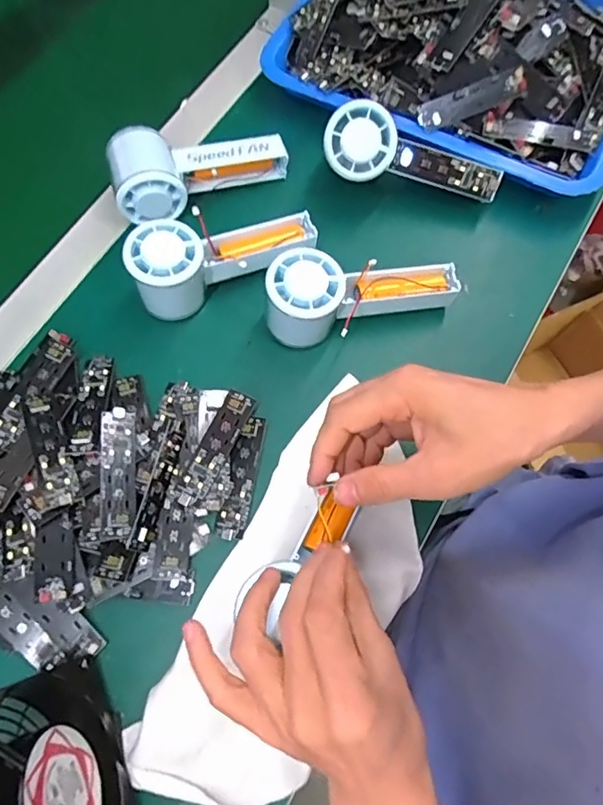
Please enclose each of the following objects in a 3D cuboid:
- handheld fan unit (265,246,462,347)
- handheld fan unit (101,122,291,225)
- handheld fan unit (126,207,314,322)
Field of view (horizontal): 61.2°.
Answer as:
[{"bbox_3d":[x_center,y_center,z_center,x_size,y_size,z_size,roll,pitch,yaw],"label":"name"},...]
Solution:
[{"bbox_3d":[0.048,-0.077,0.394,0.149,0.066,0.058,-2,72,-2],"label":"handheld fan unit"},{"bbox_3d":[-0.084,-0.199,0.433,0.148,0.056,0.061,-12,73,-5],"label":"handheld fan unit"},{"bbox_3d":[-0.057,-0.111,0.403,0.144,0.058,0.055,-13,73,-6],"label":"handheld fan unit"}]

